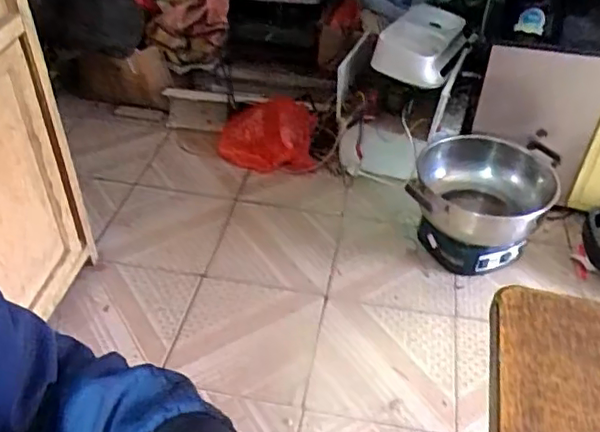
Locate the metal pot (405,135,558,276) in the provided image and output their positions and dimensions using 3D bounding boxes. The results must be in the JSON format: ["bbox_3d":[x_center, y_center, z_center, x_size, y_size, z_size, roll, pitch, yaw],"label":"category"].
[{"bbox_3d":[0.454,-0.028,1.527,0.329,0.216,0.320,9,42,8],"label":"metal pot"}]

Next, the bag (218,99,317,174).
[{"bbox_3d":[-0.104,-0.256,1.836,0.300,0.139,0.232,2,41,-1],"label":"bag"}]

